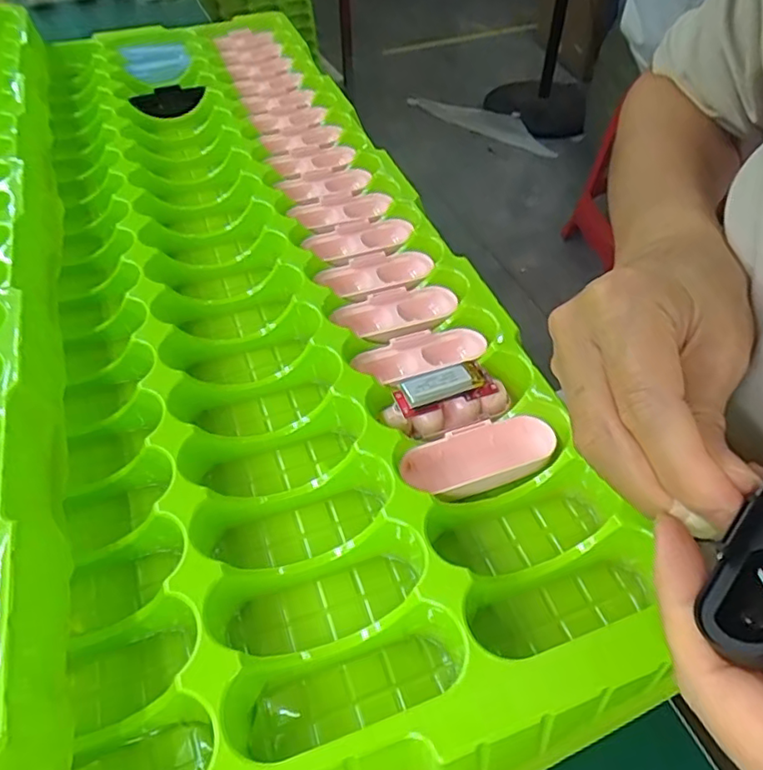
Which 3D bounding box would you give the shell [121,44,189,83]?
[{"bbox_3d":[-0.176,-0.254,0.473,0.048,0.012,0.045,-18,52,-15],"label":"shell"}]

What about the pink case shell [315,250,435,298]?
[{"bbox_3d":[-0.002,-0.058,0.311,0.058,0.012,0.025,-19,52,-15],"label":"pink case shell"}]

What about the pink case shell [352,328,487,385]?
[{"bbox_3d":[0.019,-0.013,0.275,0.060,0.010,0.022,-16,51,-13],"label":"pink case shell"}]

